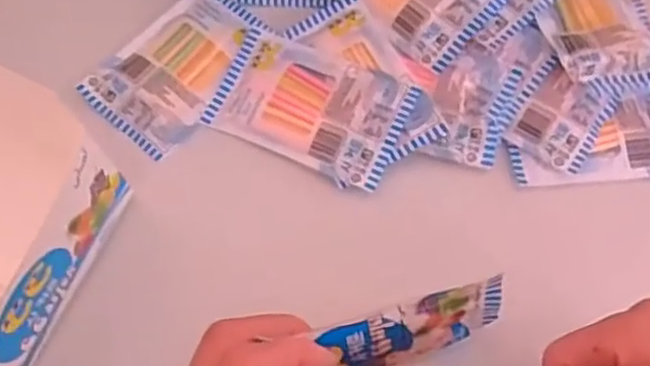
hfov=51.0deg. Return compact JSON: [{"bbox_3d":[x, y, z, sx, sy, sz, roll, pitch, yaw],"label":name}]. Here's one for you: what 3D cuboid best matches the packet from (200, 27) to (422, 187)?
[{"bbox_3d":[-0.007,-0.043,0.362,0.101,0.008,0.062,24,67,9],"label":"packet"}]

